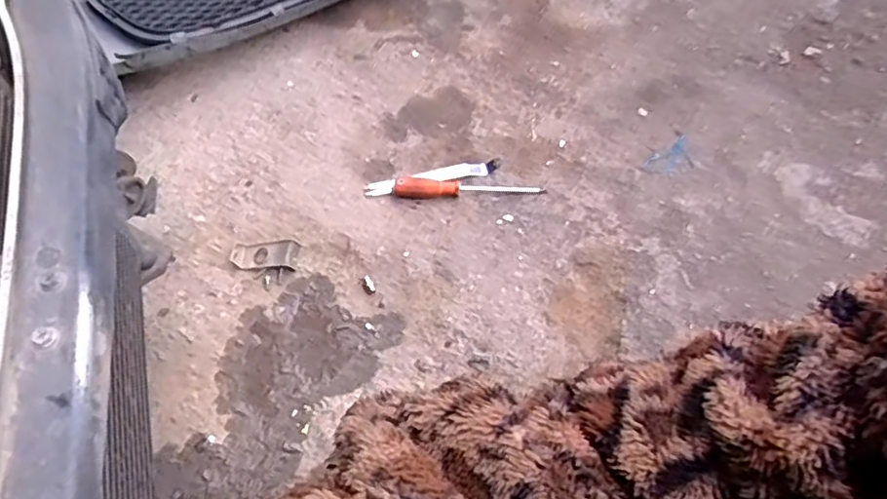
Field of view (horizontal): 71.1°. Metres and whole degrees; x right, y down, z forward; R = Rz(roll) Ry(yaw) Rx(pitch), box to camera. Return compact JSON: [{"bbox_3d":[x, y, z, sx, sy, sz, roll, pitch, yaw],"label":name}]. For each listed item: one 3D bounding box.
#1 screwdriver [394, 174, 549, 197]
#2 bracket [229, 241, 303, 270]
[{"bbox_3d":[0.042,-0.111,1.059,0.248,0.039,0.034,-3,60,0],"label":"screwdriver"},{"bbox_3d":[-0.291,0.006,1.015,0.105,0.022,0.048,1,60,2],"label":"bracket"}]

